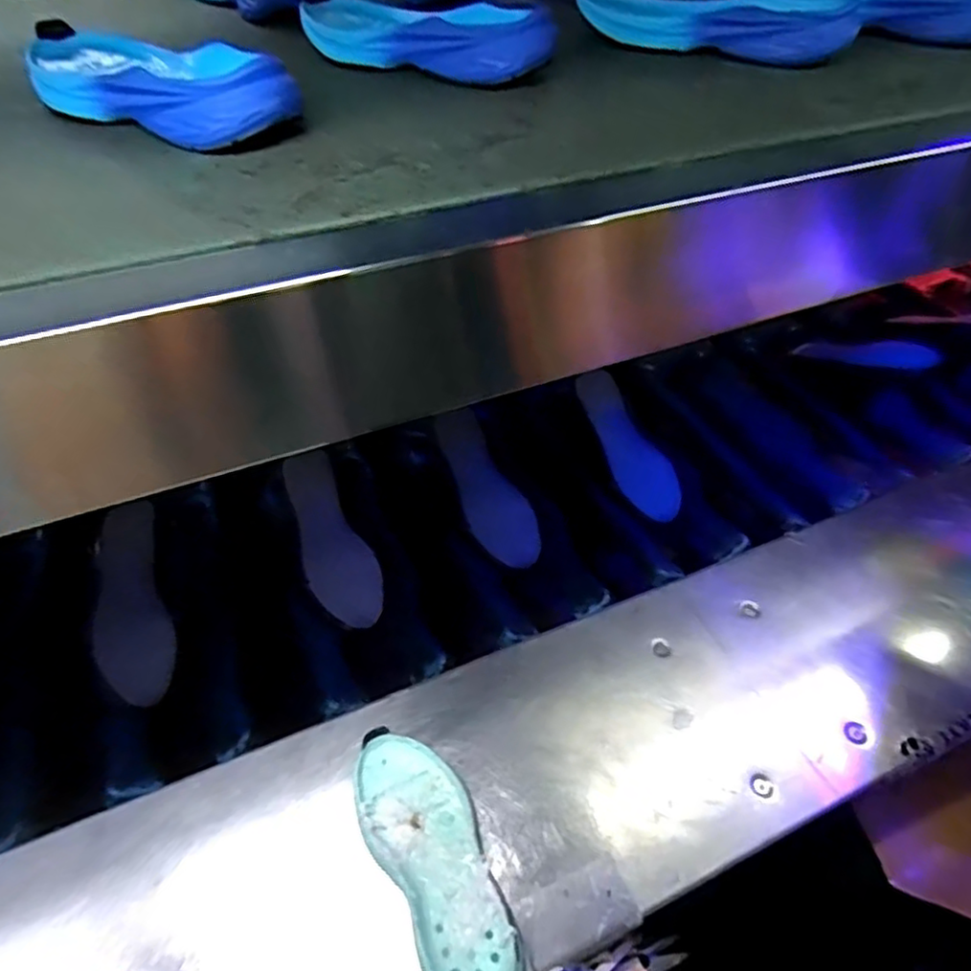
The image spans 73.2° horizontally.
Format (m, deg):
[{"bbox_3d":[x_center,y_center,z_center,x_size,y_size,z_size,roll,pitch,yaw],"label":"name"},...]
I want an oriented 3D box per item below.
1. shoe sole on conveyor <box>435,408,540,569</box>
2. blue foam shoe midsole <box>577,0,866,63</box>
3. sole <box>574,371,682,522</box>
[{"bbox_3d":[0.000,0.005,0.740,0.070,0.031,0.187,-27,89,-23],"label":"shoe sole on conveyor"},{"bbox_3d":[0.186,-0.402,0.562,0.243,0.033,0.083,20,51,16],"label":"blue foam shoe midsole"},{"bbox_3d":[0.174,-0.052,0.799,0.081,0.009,0.204,-13,69,-29],"label":"sole"}]

